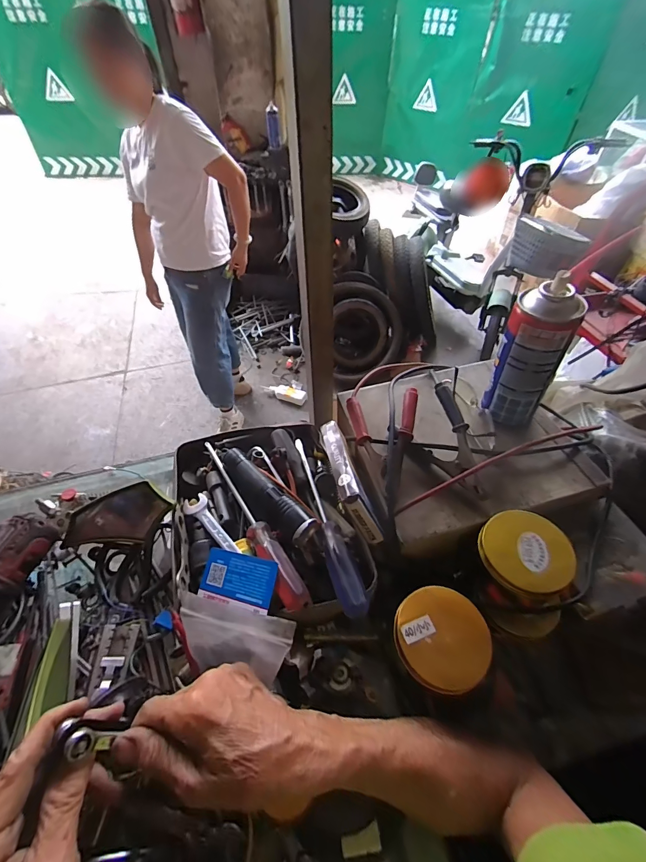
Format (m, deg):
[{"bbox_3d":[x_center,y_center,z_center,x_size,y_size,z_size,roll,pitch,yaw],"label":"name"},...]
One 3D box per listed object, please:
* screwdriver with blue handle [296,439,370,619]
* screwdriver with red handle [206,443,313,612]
[{"bbox_3d":[0.004,0.087,0.403,0.028,0.041,0.225,-11,51,-8],"label":"screwdriver with blue handle"},{"bbox_3d":[-0.080,0.090,0.402,0.029,0.037,0.228,-27,55,-20],"label":"screwdriver with red handle"}]

